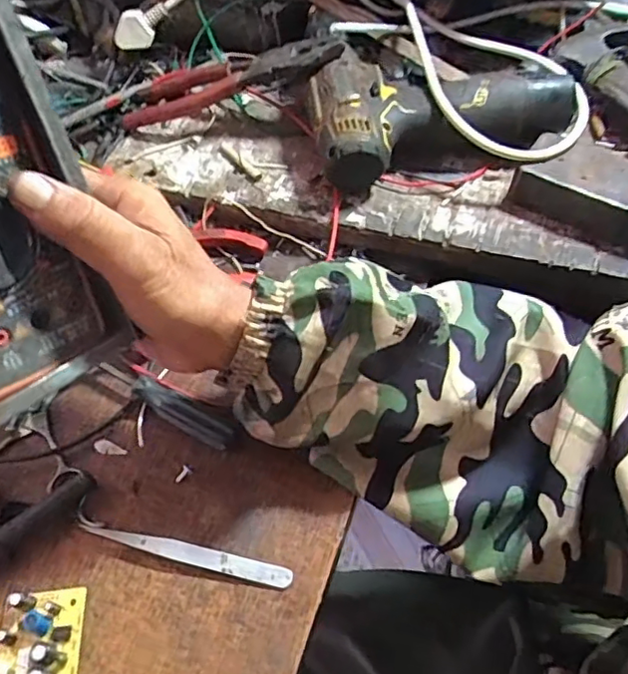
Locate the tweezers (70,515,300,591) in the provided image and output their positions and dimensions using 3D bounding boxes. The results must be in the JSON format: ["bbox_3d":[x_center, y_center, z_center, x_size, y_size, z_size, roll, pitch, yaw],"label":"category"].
[{"bbox_3d":[-0.075,0.121,0.340,0.126,0.010,0.012,10,58,10],"label":"tweezers"}]

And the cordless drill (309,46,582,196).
[{"bbox_3d":[0.103,-0.185,0.499,0.209,0.060,0.119,-10,57,-3],"label":"cordless drill"}]

